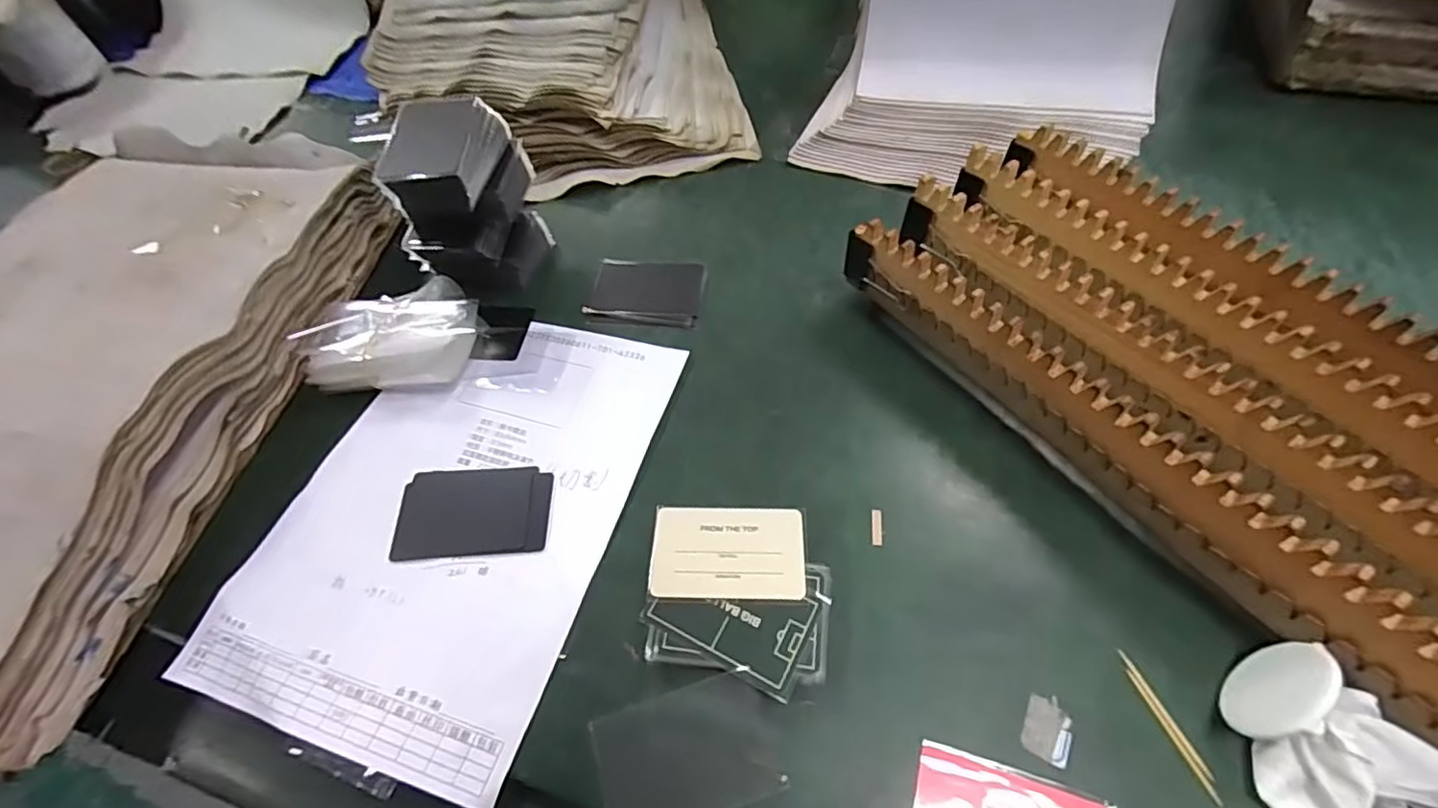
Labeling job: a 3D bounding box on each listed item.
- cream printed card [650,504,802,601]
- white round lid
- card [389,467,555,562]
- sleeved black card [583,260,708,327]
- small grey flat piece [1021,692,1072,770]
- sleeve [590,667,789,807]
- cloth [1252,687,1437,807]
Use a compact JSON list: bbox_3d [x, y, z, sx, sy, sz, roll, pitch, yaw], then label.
[{"bbox_3d":[0.006,0.083,0.346,0.083,0.004,0.053,2,54,0],"label":"cream printed card"},{"bbox_3d":[0.262,0.133,0.286,0.005,0.050,0.051,42,70,9],"label":"white round lid"},{"bbox_3d":[-0.154,0.068,0.390,0.097,0.007,0.060,-5,56,1],"label":"card"},{"bbox_3d":[-0.058,-0.089,0.492,0.090,0.007,0.069,3,57,6],"label":"sleeved black card"},{"bbox_3d":[0.164,0.161,0.304,0.022,0.004,0.029,21,60,17],"label":"small grey flat piece"},{"bbox_3d":[-0.016,0.173,0.302,0.085,0.005,0.056,-19,70,-3],"label":"sleeve"},{"bbox_3d":[0.284,0.170,0.269,0.060,0.034,0.062,-31,60,-16],"label":"cloth"}]

